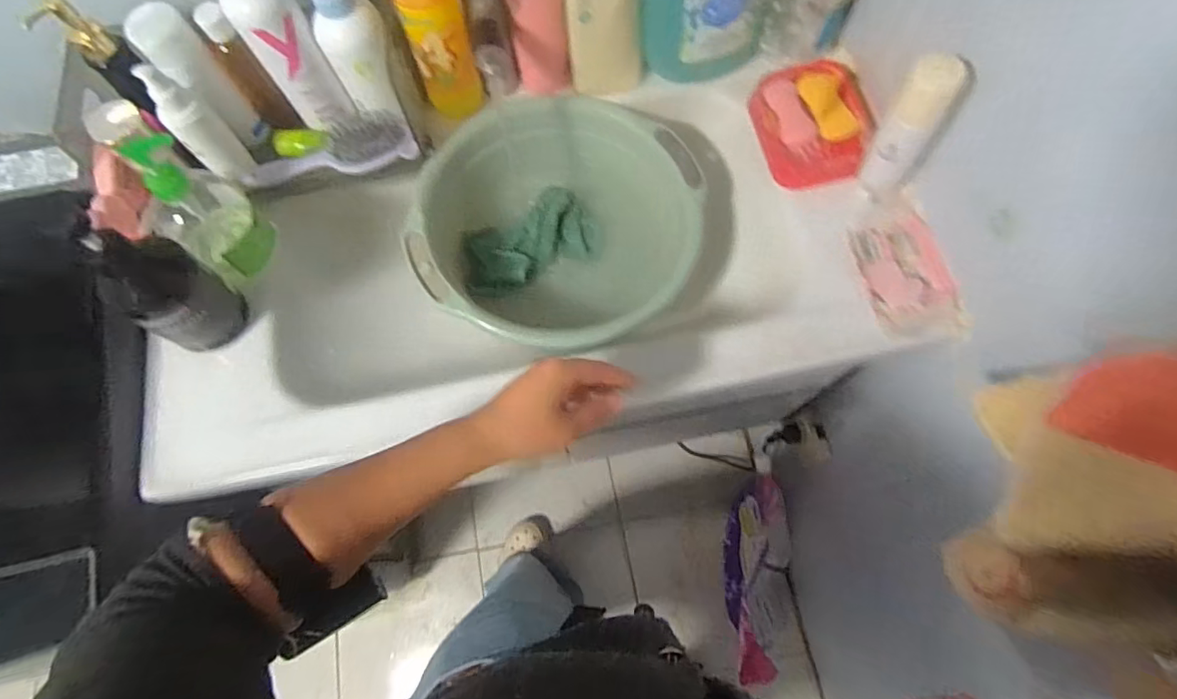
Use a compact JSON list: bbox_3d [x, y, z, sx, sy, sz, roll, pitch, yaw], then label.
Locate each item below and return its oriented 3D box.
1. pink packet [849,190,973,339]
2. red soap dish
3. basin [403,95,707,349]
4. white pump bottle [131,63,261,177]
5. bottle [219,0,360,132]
[{"bbox_3d":[0.309,-0.080,0.561,0.072,0.027,0.151,-14,71,-2],"label":"pink packet"},{"bbox_3d":[0.244,-0.243,0.615,0.110,0.032,0.141,-10,70,-1],"label":"red soap dish"},{"bbox_3d":[-0.028,-0.141,0.642,0.292,0.107,0.289,-1,71,2],"label":"basin"},{"bbox_3d":[-0.377,-0.214,0.552,0.039,0.122,0.035,-43,74,-12],"label":"white pump bottle"},{"bbox_3d":[-0.296,-0.301,0.543,0.060,0.166,0.059,36,76,14],"label":"bottle"}]

